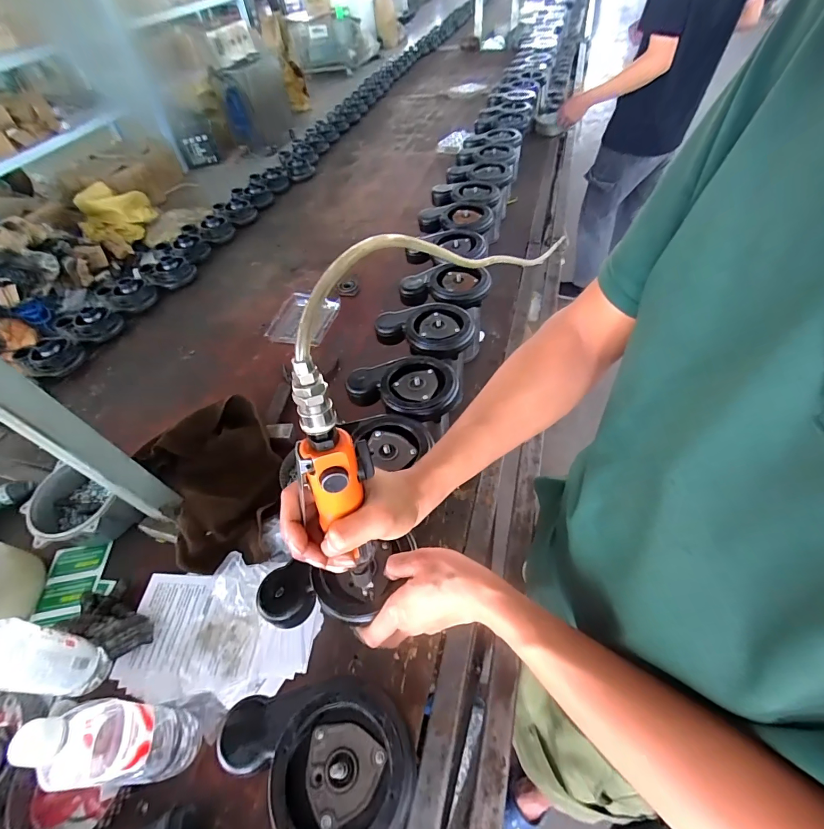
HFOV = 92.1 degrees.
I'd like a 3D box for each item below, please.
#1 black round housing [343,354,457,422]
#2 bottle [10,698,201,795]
[{"bbox_3d":[-0.015,-0.042,0.599,0.169,0.043,0.116,4,52,9],"label":"black round housing"},{"bbox_3d":[-0.295,0.332,0.407,0.069,0.218,0.067,1,52,7],"label":"bottle"}]

